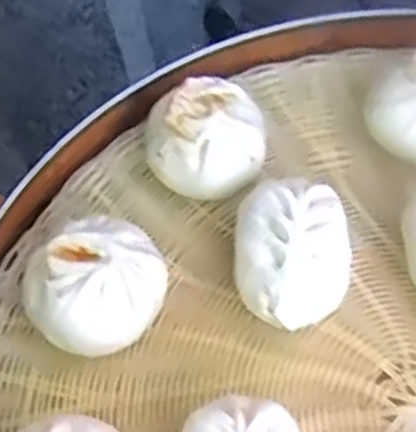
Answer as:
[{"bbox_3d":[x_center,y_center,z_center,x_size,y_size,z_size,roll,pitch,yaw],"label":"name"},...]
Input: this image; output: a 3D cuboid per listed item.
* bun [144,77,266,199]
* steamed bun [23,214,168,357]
[{"bbox_3d":[-0.002,-0.043,0.427,0.064,0.041,0.062,1,65,-3],"label":"bun"},{"bbox_3d":[-0.060,0.034,0.385,0.072,0.038,0.072,-34,71,-18],"label":"steamed bun"}]

